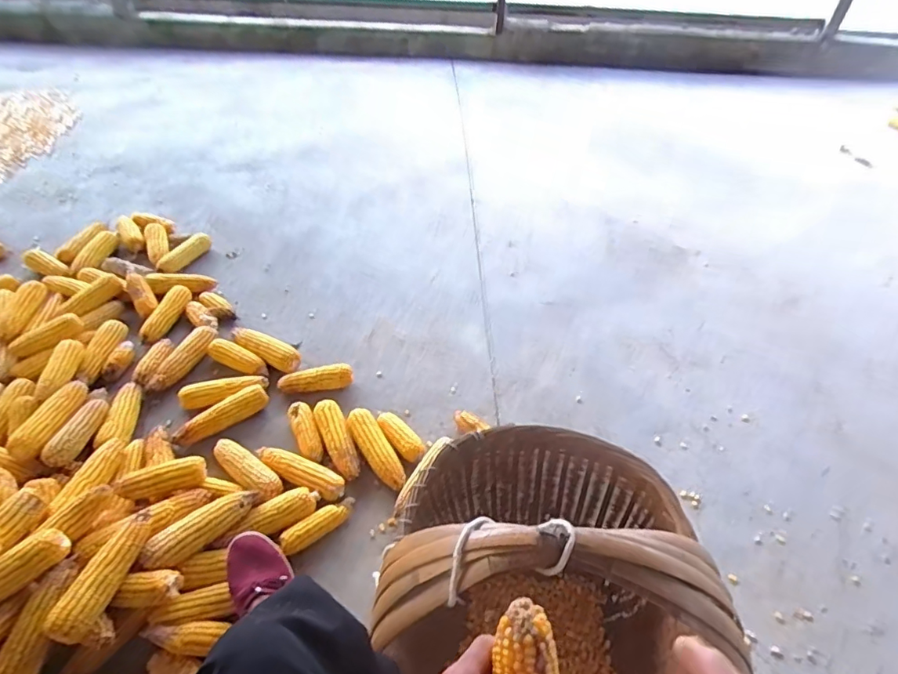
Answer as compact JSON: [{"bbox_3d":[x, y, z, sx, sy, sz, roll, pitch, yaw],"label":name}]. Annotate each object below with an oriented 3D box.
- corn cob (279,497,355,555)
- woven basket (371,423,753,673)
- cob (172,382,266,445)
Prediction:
[{"bbox_3d":[-0.223,0.327,0.892,0.136,0.042,0.037,-26,51,-27],"label":"corn cob"},{"bbox_3d":[0.100,0.323,0.615,0.346,0.395,0.502,12,44,9],"label":"woven basket"},{"bbox_3d":[-0.443,0.155,1.007,0.051,0.038,0.185,35,52,29],"label":"cob"}]

